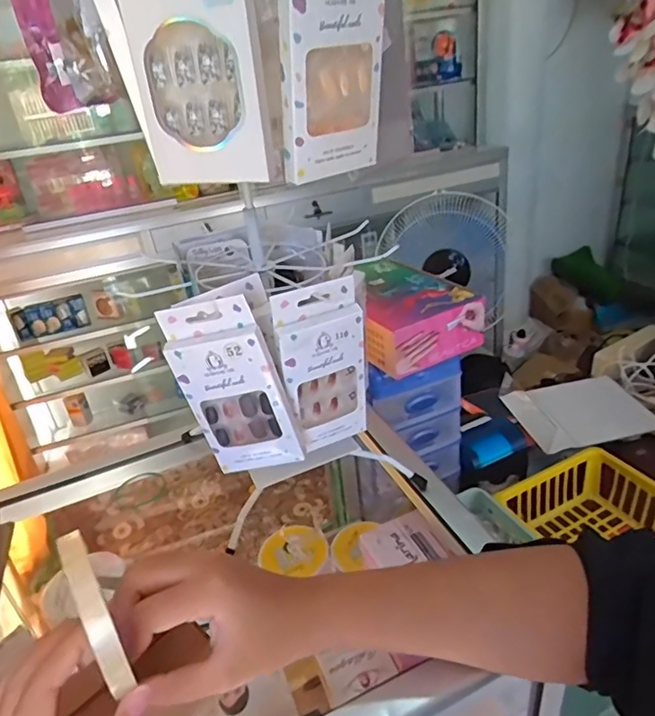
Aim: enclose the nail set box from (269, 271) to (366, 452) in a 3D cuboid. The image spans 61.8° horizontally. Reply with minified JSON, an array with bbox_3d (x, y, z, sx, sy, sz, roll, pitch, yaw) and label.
[{"bbox_3d":[-0.001,0.008,0.427,0.068,0.134,0.018,-18,31,-18],"label":"nail set box"}]

